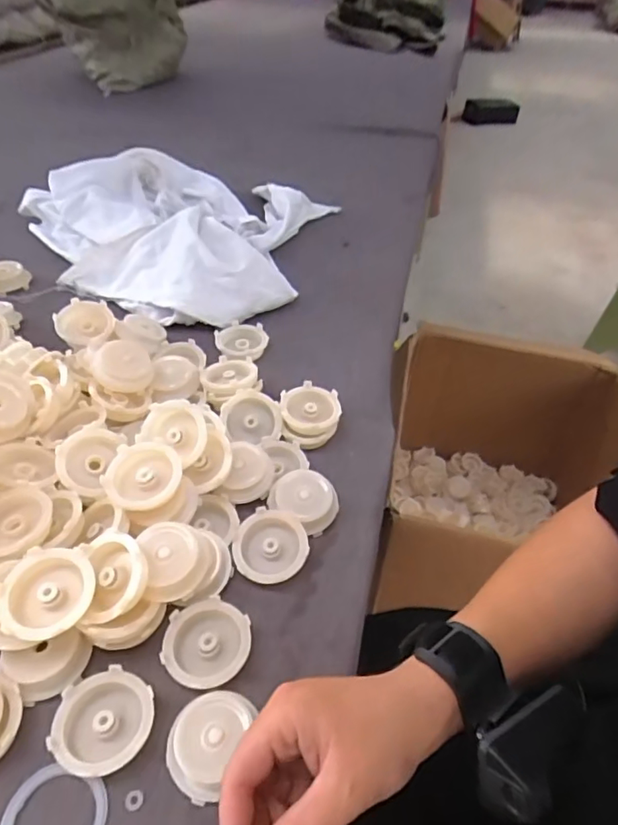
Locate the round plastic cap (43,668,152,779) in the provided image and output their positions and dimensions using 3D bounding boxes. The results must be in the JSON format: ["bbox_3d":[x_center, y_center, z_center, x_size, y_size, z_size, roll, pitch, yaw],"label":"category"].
[{"bbox_3d":[-0.118,0.177,0.305,0.053,0.015,0.053,2,44,-1],"label":"round plastic cap"}]

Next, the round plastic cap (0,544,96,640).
[{"bbox_3d":[-0.158,0.110,0.323,0.054,0.020,0.052,4,45,-4],"label":"round plastic cap"}]

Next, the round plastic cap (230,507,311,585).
[{"bbox_3d":[-0.028,0.098,0.389,0.054,0.019,0.052,2,44,-1],"label":"round plastic cap"}]

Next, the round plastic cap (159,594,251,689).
[{"bbox_3d":[-0.066,0.148,0.341,0.052,0.015,0.054,2,44,-1],"label":"round plastic cap"}]

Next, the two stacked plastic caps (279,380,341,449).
[{"bbox_3d":[0.000,0.004,0.486,0.053,0.029,0.059,1,44,-2],"label":"two stacked plastic caps"}]

